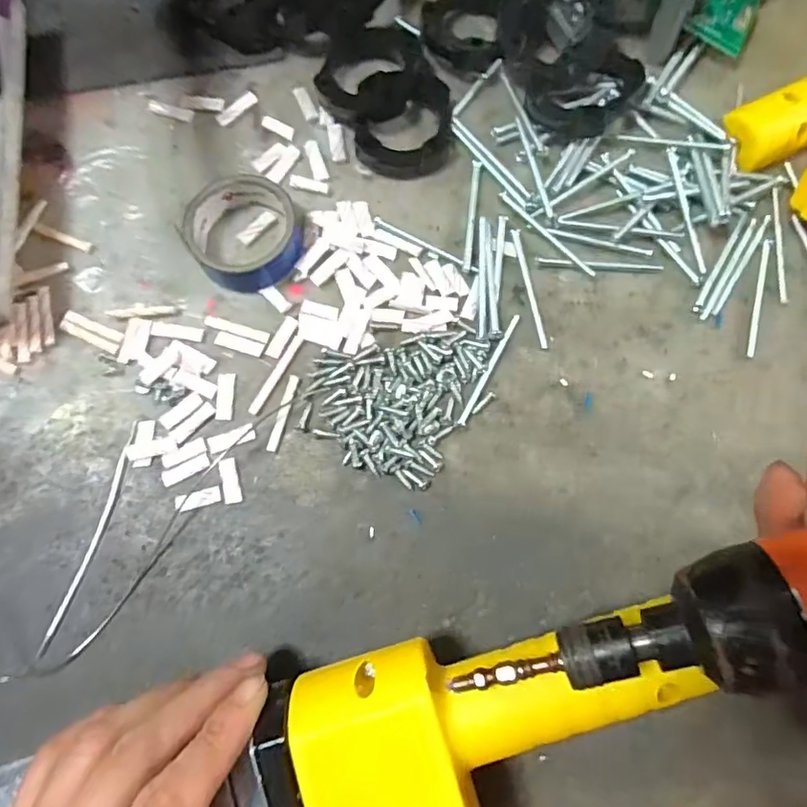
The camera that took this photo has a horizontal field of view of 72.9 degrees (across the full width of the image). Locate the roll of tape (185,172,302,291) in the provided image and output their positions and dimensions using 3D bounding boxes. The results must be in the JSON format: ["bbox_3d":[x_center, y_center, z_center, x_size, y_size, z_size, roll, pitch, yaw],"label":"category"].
[{"bbox_3d":[-0.077,-0.083,0.264,0.051,0.019,0.055,0,78,-1],"label":"roll of tape"}]

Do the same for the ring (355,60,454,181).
[{"bbox_3d":[0.000,-0.147,0.283,0.049,0.012,0.059,-2,78,-1],"label":"ring"}]

